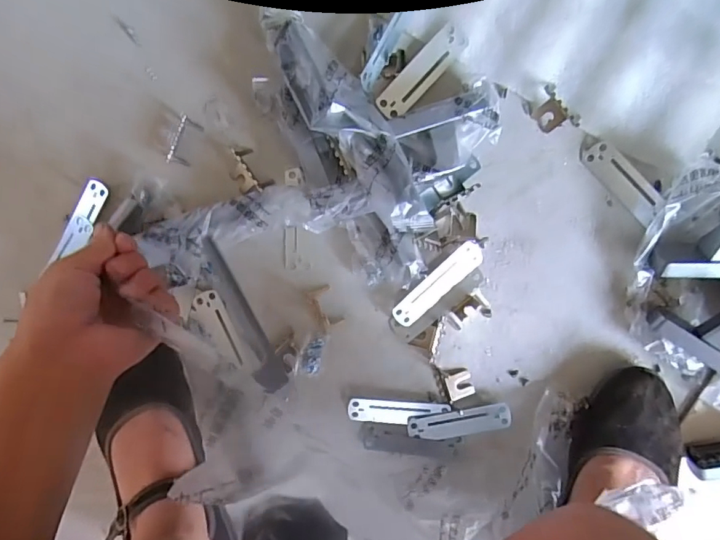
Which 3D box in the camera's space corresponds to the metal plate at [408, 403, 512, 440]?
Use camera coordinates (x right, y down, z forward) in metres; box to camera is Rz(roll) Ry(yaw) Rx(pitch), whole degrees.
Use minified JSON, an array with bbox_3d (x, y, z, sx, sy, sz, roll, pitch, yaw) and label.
[{"bbox_3d":[0.095,0.146,0.462,0.095,0.007,0.028,-11,103,5],"label":"metal plate"}]

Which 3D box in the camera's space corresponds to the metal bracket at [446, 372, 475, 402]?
[{"bbox_3d":[0.096,0.111,0.461,0.024,0.004,0.024,-14,95,2],"label":"metal bracket"}]

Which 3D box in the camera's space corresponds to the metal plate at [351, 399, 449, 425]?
[{"bbox_3d":[0.037,0.137,0.463,0.093,0.007,0.024,4,95,0],"label":"metal plate"}]

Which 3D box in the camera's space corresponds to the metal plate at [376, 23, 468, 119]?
[{"bbox_3d":[0.055,-0.176,0.432,0.026,0.004,0.095,44,98,-7],"label":"metal plate"}]

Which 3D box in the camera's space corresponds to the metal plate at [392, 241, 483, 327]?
[{"bbox_3d":[0.072,0.014,0.446,0.099,0.005,0.027,-42,112,2],"label":"metal plate"}]

